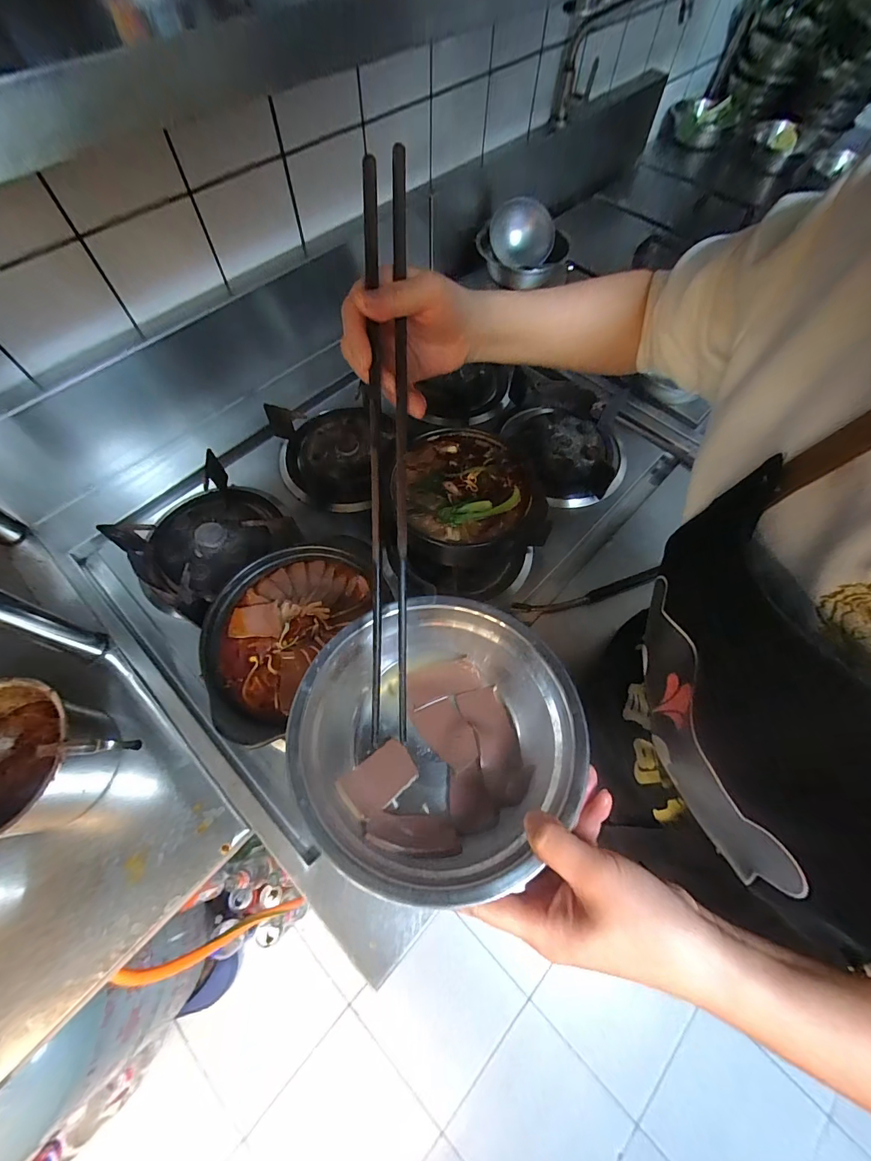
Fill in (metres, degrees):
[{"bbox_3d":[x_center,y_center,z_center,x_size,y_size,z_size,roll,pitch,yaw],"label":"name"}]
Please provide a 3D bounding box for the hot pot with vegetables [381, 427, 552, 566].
[{"bbox_3d":[0.031,-0.091,0.524,0.177,0.091,0.176,0,64,-1],"label":"hot pot with vegetables"}]

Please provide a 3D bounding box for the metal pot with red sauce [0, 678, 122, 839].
[{"bbox_3d":[-0.449,0.194,0.450,0.142,0.116,0.142,0,64,-1],"label":"metal pot with red sauce"}]

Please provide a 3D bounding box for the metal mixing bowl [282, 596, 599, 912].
[{"bbox_3d":[0.002,0.105,0.303,0.188,0.076,0.183,0,64,-1],"label":"metal mixing bowl"}]

